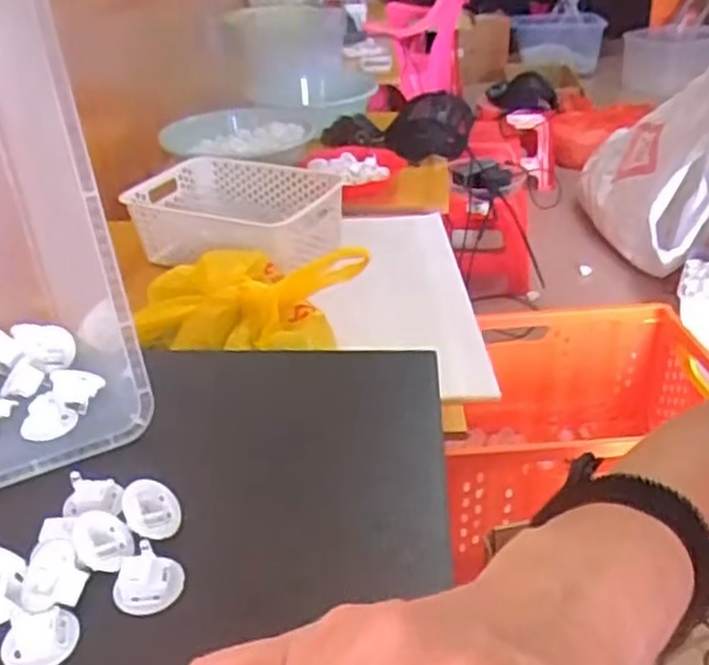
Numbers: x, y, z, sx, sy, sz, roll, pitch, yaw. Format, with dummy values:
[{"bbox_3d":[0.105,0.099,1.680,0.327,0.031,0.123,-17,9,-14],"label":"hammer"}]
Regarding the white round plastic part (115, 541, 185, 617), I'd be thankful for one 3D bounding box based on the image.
[{"bbox_3d":[-0.098,0.116,0.362,0.028,0.022,0.024,3,32,6],"label":"white round plastic part"}]

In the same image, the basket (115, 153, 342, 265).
[{"bbox_3d":[-0.187,-0.180,1.186,0.313,0.098,0.227,9,34,16],"label":"basket"}]

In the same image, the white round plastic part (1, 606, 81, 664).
[{"bbox_3d":[-0.141,0.137,0.341,0.032,0.012,0.024,-11,34,-15],"label":"white round plastic part"}]

